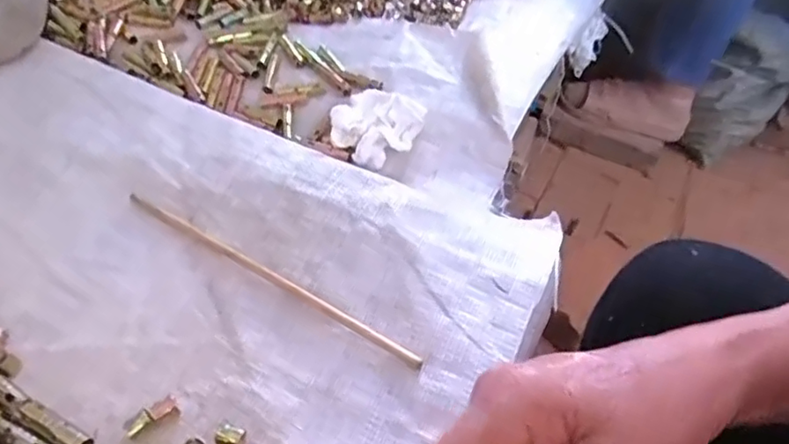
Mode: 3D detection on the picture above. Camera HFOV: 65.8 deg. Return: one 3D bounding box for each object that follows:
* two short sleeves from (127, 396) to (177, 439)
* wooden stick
[{"bbox_3d":[-0.120,0.096,0.302,0.025,0.008,0.009,-30,58,-28],"label":"two short sleeves"},{"bbox_3d":[-0.075,0.029,0.357,0.210,0.009,0.008,28,52,18],"label":"wooden stick"}]

